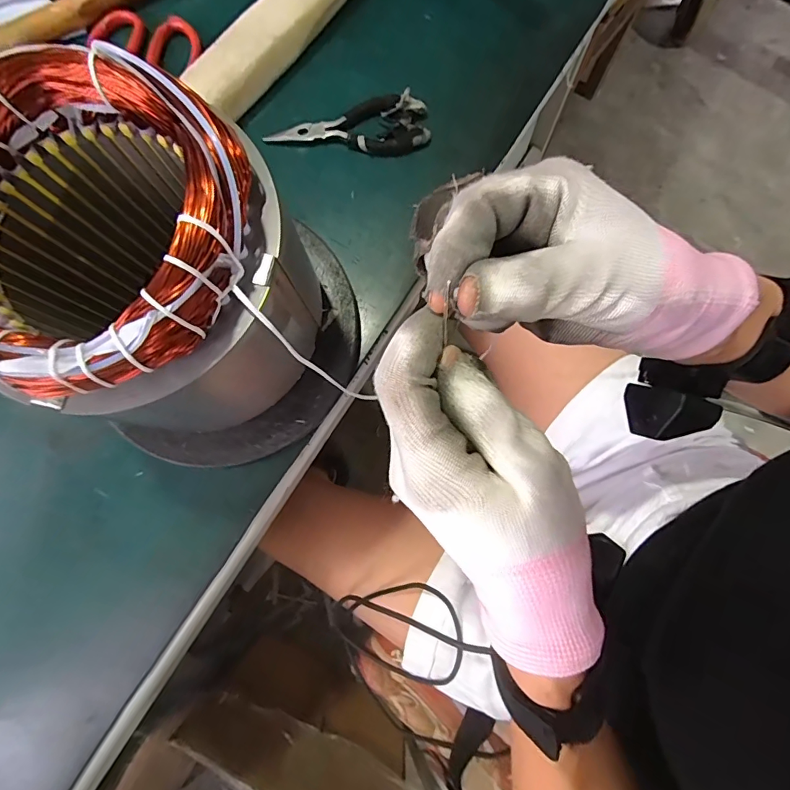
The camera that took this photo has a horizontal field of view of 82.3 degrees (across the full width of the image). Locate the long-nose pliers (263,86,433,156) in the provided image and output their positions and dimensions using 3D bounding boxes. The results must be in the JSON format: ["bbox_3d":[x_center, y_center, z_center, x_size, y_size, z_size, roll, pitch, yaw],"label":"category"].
[{"bbox_3d":[-0.036,-0.212,0.358,0.124,0.013,0.044,-6,80,1],"label":"long-nose pliers"}]

